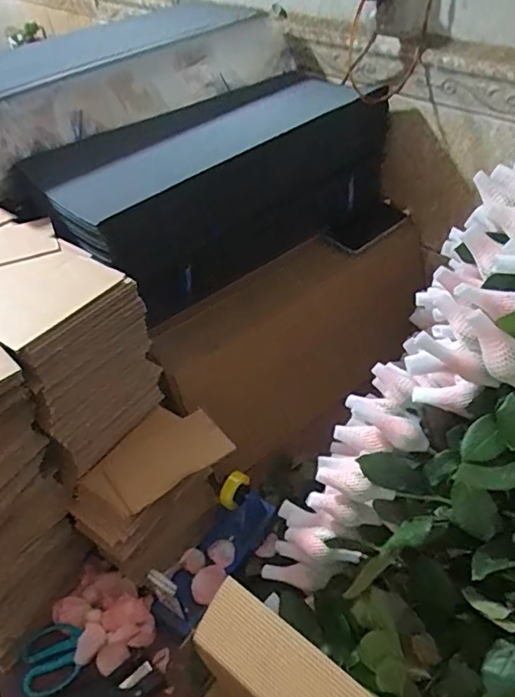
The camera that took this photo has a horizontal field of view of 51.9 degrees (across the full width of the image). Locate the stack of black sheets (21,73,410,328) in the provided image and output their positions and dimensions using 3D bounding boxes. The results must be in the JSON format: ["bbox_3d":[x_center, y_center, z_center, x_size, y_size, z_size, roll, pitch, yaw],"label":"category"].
[{"bbox_3d":[-0.029,-0.233,0.864,0.587,0.239,0.212,-28,48,-23],"label":"stack of black sheets"}]

